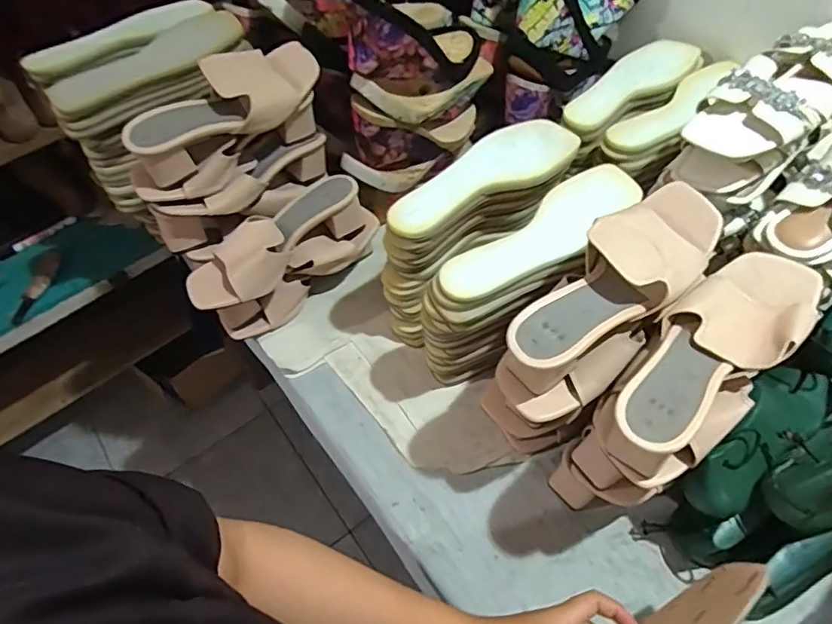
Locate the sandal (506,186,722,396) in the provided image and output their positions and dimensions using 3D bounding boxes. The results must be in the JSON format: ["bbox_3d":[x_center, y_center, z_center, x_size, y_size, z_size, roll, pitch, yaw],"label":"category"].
[{"bbox_3d":[0.178,-0.024,0.485,0.231,0.070,0.087,-41,62,-9],"label":"sandal"}]

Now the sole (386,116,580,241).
[{"bbox_3d":[0.071,-0.154,0.613,0.244,0.023,0.084,-28,58,-15],"label":"sole"}]

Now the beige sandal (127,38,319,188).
[{"bbox_3d":[-0.217,-0.235,0.639,0.082,0.072,0.234,38,64,25],"label":"beige sandal"}]

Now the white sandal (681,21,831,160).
[{"bbox_3d":[0.389,-0.230,0.577,0.227,0.052,0.100,-34,60,-20],"label":"white sandal"}]

